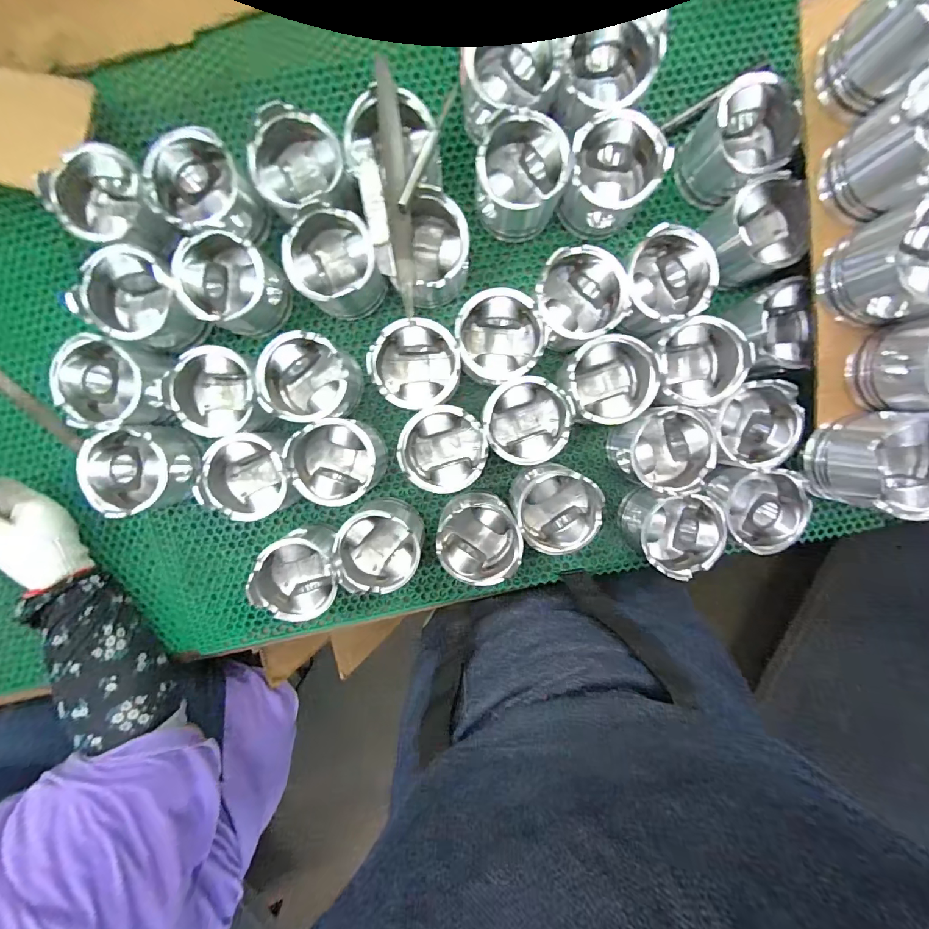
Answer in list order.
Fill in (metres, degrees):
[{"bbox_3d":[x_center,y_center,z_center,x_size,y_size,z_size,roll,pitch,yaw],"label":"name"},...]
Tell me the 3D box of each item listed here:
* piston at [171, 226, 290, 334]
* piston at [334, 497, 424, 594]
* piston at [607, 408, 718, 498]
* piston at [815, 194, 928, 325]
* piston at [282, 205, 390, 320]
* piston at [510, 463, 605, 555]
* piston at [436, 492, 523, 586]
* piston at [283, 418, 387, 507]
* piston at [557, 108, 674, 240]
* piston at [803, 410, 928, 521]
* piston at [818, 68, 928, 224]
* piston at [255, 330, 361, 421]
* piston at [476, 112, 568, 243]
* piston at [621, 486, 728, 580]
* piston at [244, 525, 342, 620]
[{"bbox_3d":[-0.248,-0.192,0.450,0.087,0.074,0.086,0,95,-3],"label":"piston"},{"bbox_3d":[-0.093,0.095,0.483,0.094,0.077,0.096,4,94,-3],"label":"piston"},{"bbox_3d":[0.221,-0.019,0.474,0.096,0.081,0.093,0,95,-3],"label":"piston"},{"bbox_3d":[0.387,-0.177,0.362,0.085,0.082,0.090,-24,95,-1],"label":"piston"},{"bbox_3d":[-0.139,-0.215,0.451,0.088,0.079,0.089,0,95,-3],"label":"piston"},{"bbox_3d":[0.101,0.047,0.480,0.093,0.083,0.090,0,95,-3],"label":"piston"},{"bbox_3d":[0.016,0.084,0.482,0.093,0.085,0.092,0,95,-3],"label":"piston"},{"bbox_3d":[-0.141,-0.008,0.475,0.091,0.087,0.089,0,95,-3],"label":"piston"},{"bbox_3d":[0.149,-0.303,0.439,0.086,0.083,0.088,0,95,-3],"label":"piston"},{"bbox_3d":[0.398,-0.003,0.388,0.092,0.086,0.089,0,96,0],"label":"piston"},{"bbox_3d":[0.384,-0.270,0.349,0.091,0.081,0.083,-30,95,0],"label":"piston"},{"bbox_3d":[-0.167,-0.093,0.459,0.091,0.071,0.087,0,96,0],"label":"piston"},{"bbox_3d":[0.059,-0.303,0.444,0.087,0.078,0.081,6,94,-3],"label":"piston"},{"bbox_3d":[0.238,0.073,0.487,0.087,0.081,0.090,0,95,-3],"label":"piston"},{"bbox_3d":[-0.183,0.118,0.482,0.090,0.085,0.098,0,95,-3],"label":"piston"}]

